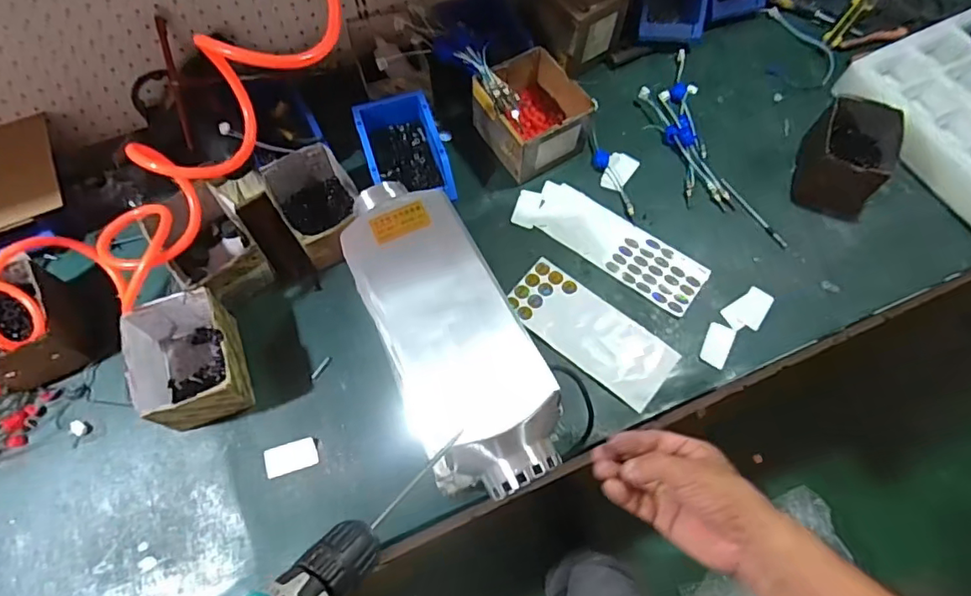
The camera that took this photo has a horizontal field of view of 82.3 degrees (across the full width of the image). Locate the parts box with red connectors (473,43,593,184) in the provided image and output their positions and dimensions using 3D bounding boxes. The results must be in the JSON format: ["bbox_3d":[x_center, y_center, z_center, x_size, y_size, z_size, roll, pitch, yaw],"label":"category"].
[{"bbox_3d":[0.071,-0.290,0.878,0.136,0.096,0.155,-30,69,-13],"label":"parts box with red connectors"}]

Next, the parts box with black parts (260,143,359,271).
[{"bbox_3d":[-0.245,-0.132,0.817,0.114,0.080,0.154,-30,69,-13],"label":"parts box with black parts"}]

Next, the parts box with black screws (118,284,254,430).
[{"bbox_3d":[-0.379,0.082,0.721,0.116,0.100,0.156,-16,67,-8],"label":"parts box with black screws"}]

